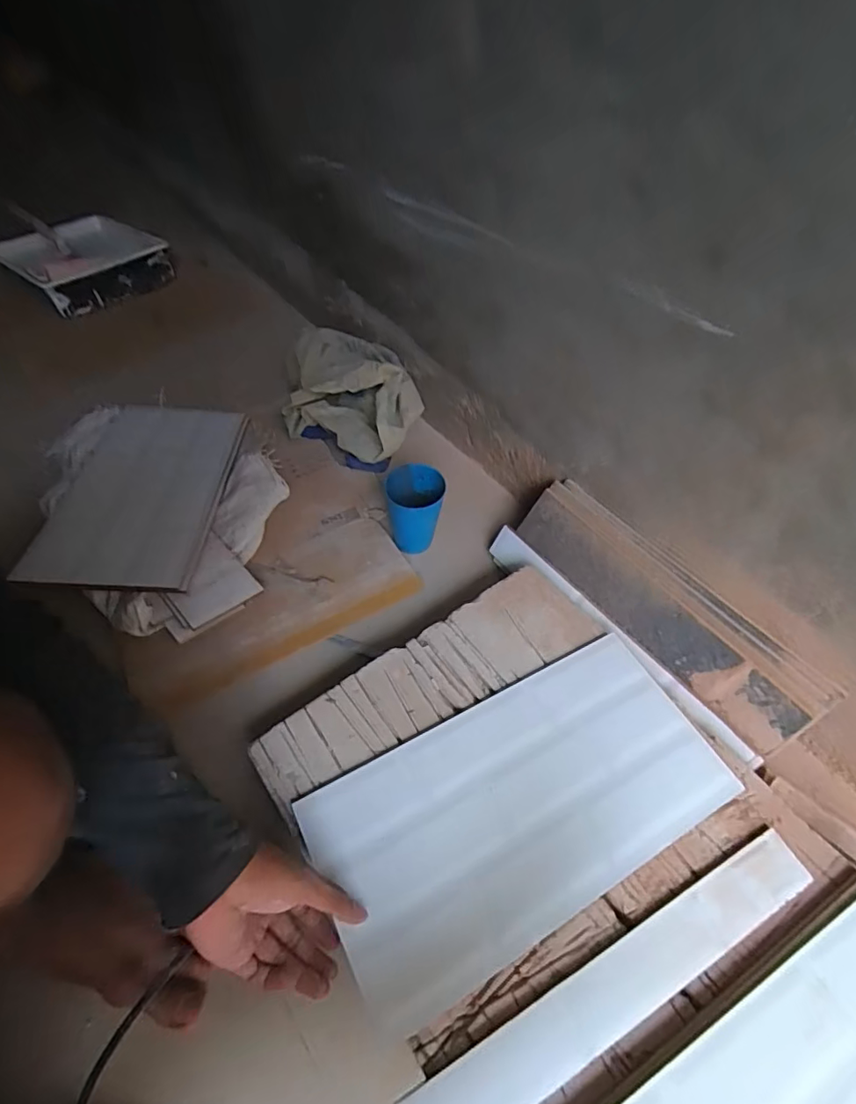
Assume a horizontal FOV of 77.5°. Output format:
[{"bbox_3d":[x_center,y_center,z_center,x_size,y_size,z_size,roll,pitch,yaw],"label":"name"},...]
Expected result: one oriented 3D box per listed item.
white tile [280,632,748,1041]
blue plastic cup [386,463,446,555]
[{"bbox_3d":[0.091,0.239,0.511,0.384,0.013,0.199,-22,57,-18],"label":"white tile"},{"bbox_3d":[-0.019,-0.060,0.764,0.077,0.107,0.080,1,53,-2],"label":"blue plastic cup"}]

